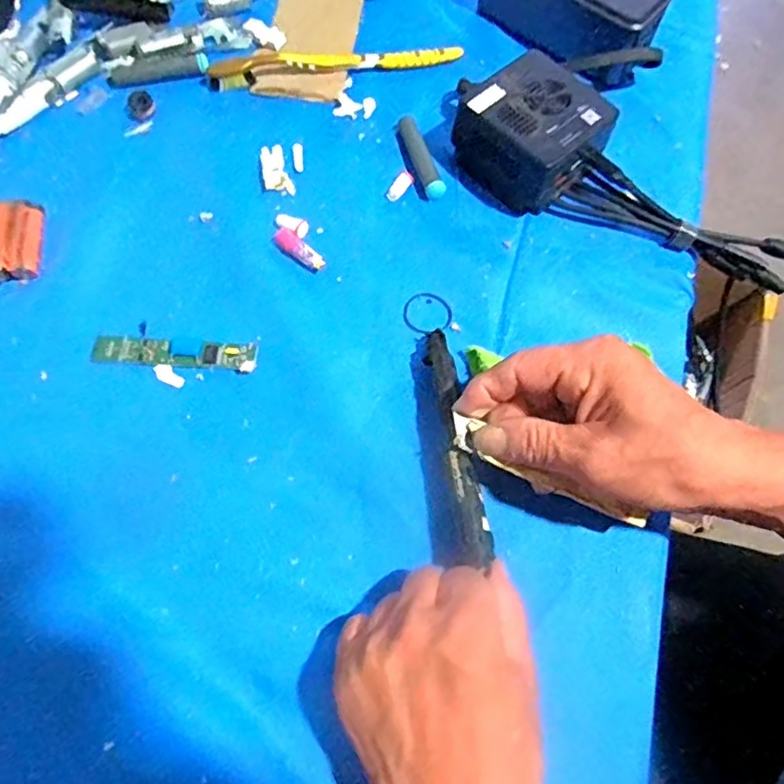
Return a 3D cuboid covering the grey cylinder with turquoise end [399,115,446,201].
[{"bbox_3d":[0.020,-0.161,0.411,0.013,0.010,0.069,-15,68,-8],"label":"grey cylinder with turquoise end"}]

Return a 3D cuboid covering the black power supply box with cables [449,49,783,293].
[{"bbox_3d":[0.158,-0.137,0.404,0.251,0.063,0.082,30,69,-3],"label":"black power supply box with cables"}]

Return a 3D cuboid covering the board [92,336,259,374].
[{"bbox_3d":[-0.128,-0.023,0.351,0.095,0.004,0.018,3,67,-1],"label":"board"}]

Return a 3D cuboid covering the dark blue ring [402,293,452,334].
[{"bbox_3d":[0.022,-0.049,0.373,0.030,0.004,0.029,1,67,-2],"label":"dark blue ring"}]

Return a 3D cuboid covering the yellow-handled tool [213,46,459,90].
[{"bbox_3d":[-0.040,-0.243,0.440,0.185,0.013,0.020,-9,68,-6],"label":"yellow-handled tool"}]

